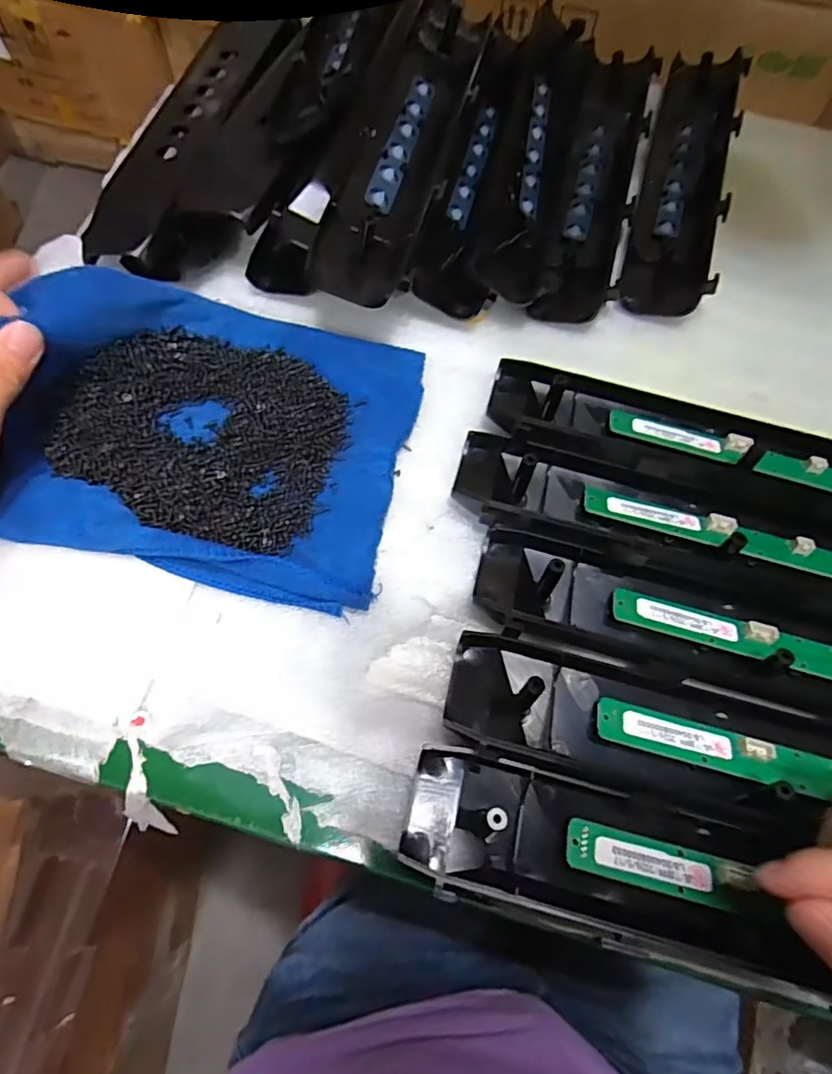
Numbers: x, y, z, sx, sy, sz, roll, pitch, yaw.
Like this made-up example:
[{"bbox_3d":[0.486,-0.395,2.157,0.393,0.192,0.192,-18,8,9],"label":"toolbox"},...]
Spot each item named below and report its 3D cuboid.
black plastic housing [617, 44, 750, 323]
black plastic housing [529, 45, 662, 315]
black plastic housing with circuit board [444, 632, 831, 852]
[{"bbox_3d":[0.189,-0.256,0.406,0.057,0.025,0.256,17,68,4],"label":"black plastic housing"},{"bbox_3d":[0.125,-0.248,0.398,0.053,0.023,0.247,16,68,3],"label":"black plastic housing"},{"bbox_3d":[0.146,0.098,0.258,0.265,0.025,0.057,12,67,2],"label":"black plastic housing with circuit board"}]

